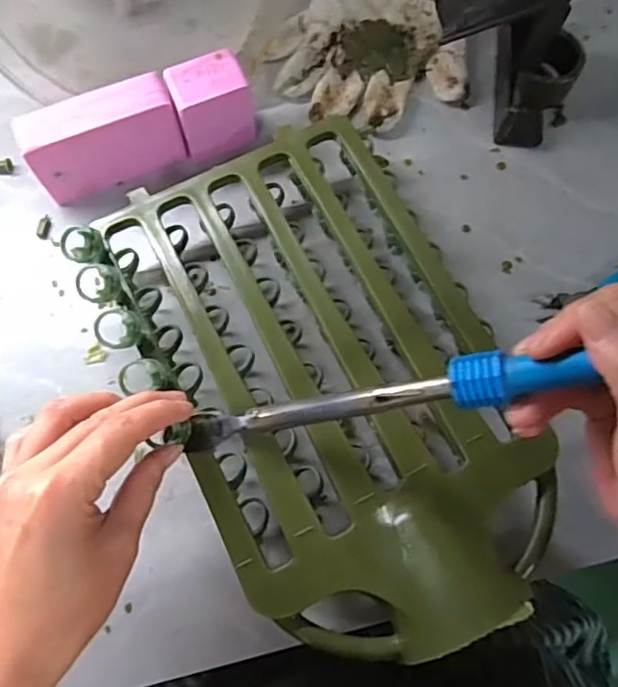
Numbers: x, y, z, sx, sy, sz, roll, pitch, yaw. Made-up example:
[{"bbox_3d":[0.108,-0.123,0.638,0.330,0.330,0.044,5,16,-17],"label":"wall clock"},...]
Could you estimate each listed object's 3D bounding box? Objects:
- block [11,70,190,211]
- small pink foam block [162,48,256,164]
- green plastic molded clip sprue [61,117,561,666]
[{"bbox_3d":[-0.150,-0.149,0.458,0.106,0.075,0.032,-23,73,-8],"label":"block"},{"bbox_3d":[-0.073,-0.178,0.462,0.053,0.056,0.038,-22,73,-8],"label":"small pink foam block"},{"bbox_3d":[0.010,0.015,0.388,0.210,0.058,0.331,-29,74,-10],"label":"green plastic molded clip sprue"}]

